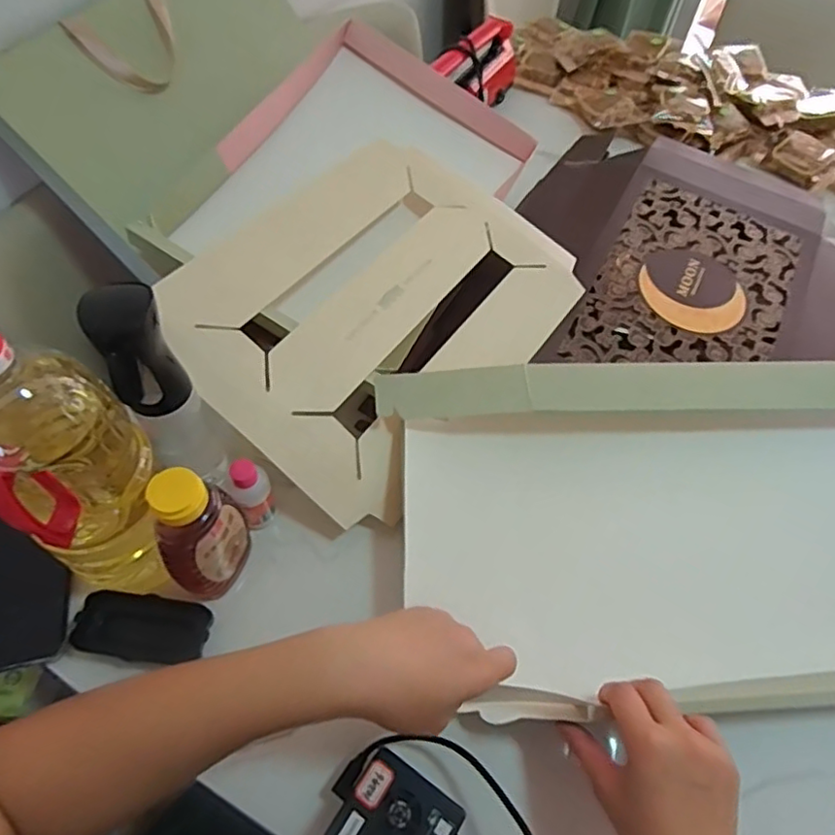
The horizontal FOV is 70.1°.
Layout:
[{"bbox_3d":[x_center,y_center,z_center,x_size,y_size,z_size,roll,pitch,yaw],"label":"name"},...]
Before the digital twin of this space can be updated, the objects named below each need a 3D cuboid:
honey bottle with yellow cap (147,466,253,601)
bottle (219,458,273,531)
[{"bbox_3d":[-0.180,0.098,0.500,0.045,0.146,0.073,12,57,4],"label":"honey bottle with yellow cap"},{"bbox_3d":[-0.155,0.073,0.555,0.030,0.082,0.036,32,61,17],"label":"bottle"}]

